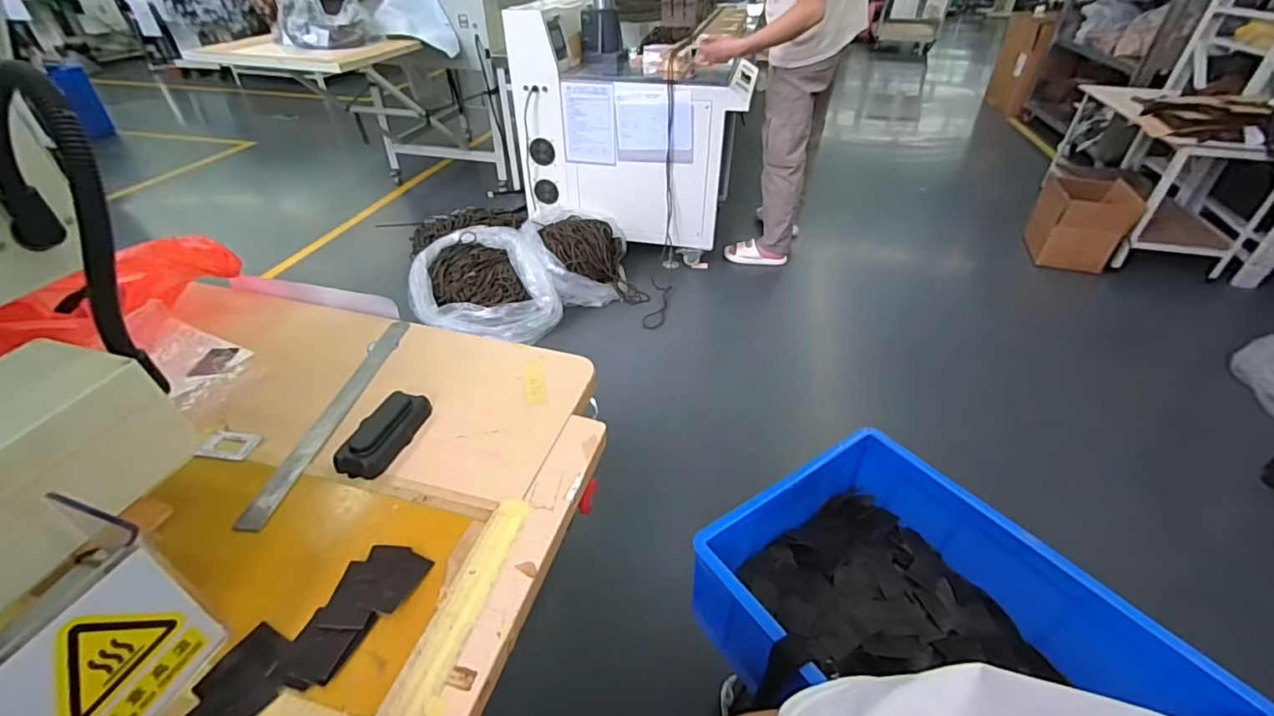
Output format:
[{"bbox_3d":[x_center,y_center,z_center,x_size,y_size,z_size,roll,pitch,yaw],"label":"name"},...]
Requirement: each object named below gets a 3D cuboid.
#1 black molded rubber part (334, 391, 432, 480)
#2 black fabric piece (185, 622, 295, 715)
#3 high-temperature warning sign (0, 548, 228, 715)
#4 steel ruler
[{"bbox_3d":[-0.262,0.076,0.554,0.050,0.022,0.104,9,39,10],"label":"black molded rubber part"},{"bbox_3d":[-0.282,0.232,0.375,0.054,0.005,0.077,18,42,21],"label":"black fabric piece"},{"bbox_3d":[-0.276,0.163,0.287,0.009,0.096,0.080,14,40,16],"label":"high-temperature warning sign"},{"bbox_3d":[-0.334,0.052,0.604,0.032,0.005,0.323,-2,38,8],"label":"steel ruler"}]

